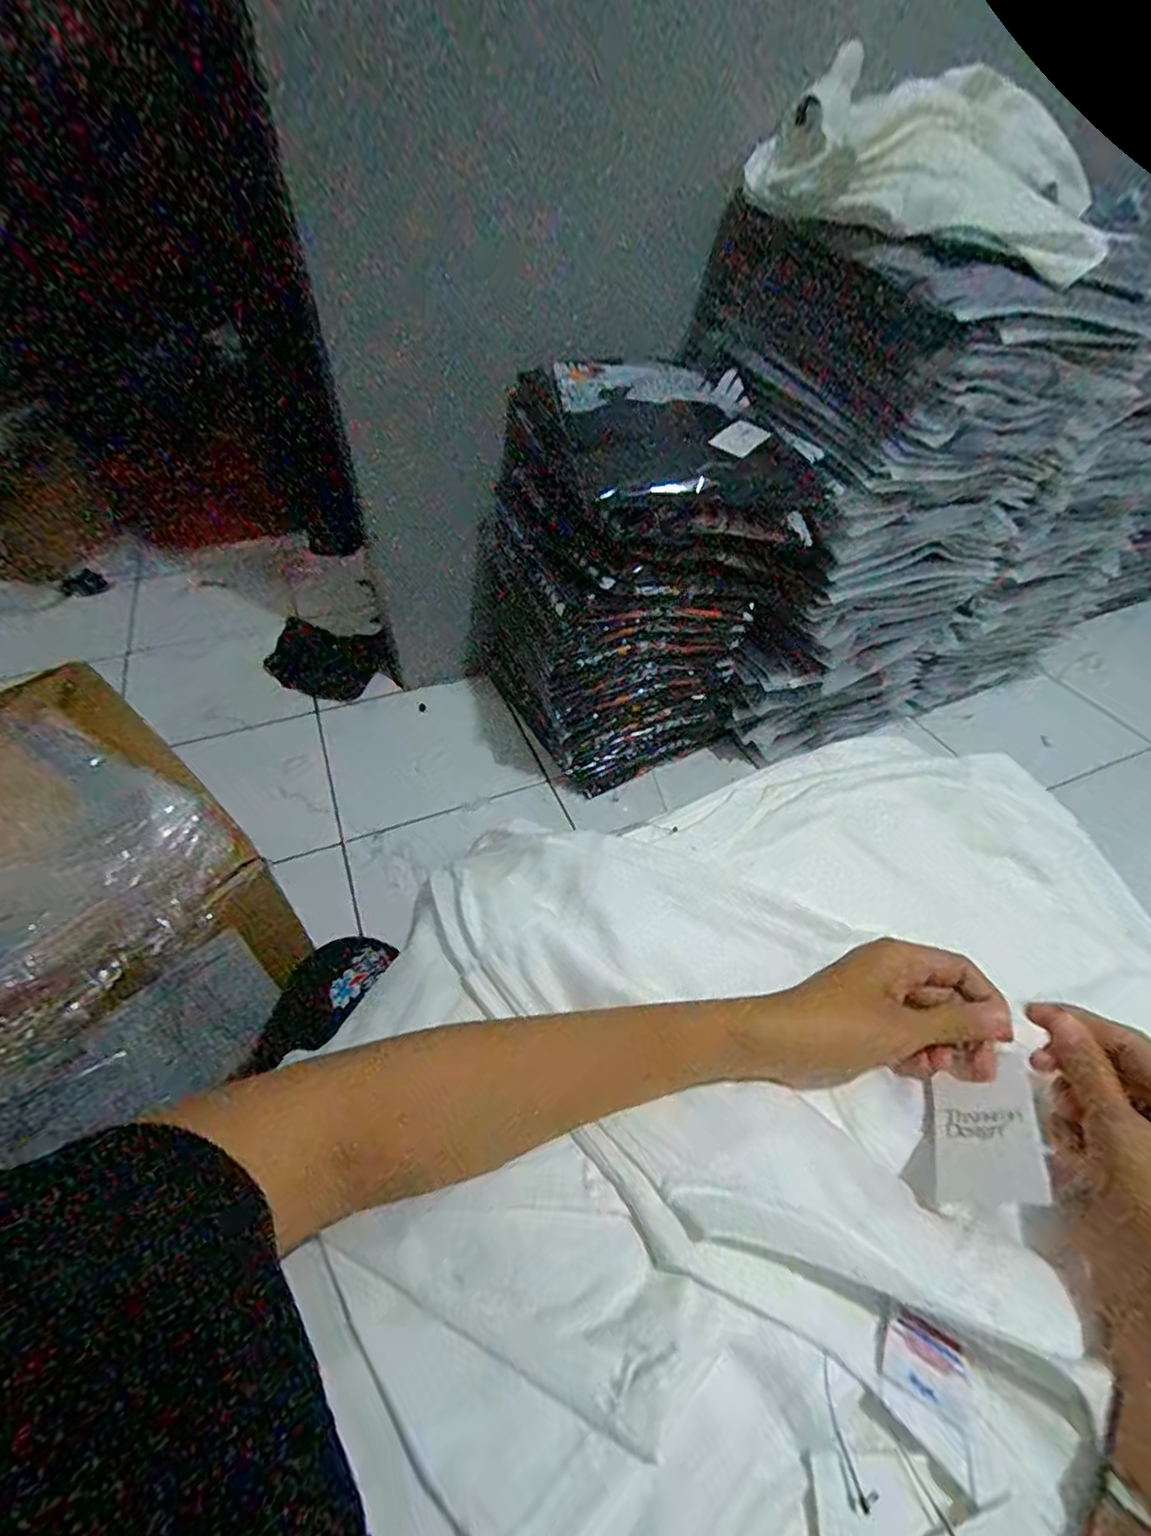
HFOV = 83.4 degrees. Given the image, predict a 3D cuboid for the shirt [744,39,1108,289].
[{"bbox_3d":[0.355,-0.608,0.654,0.156,0.124,0.369,-31,53,-27],"label":"shirt"}]

